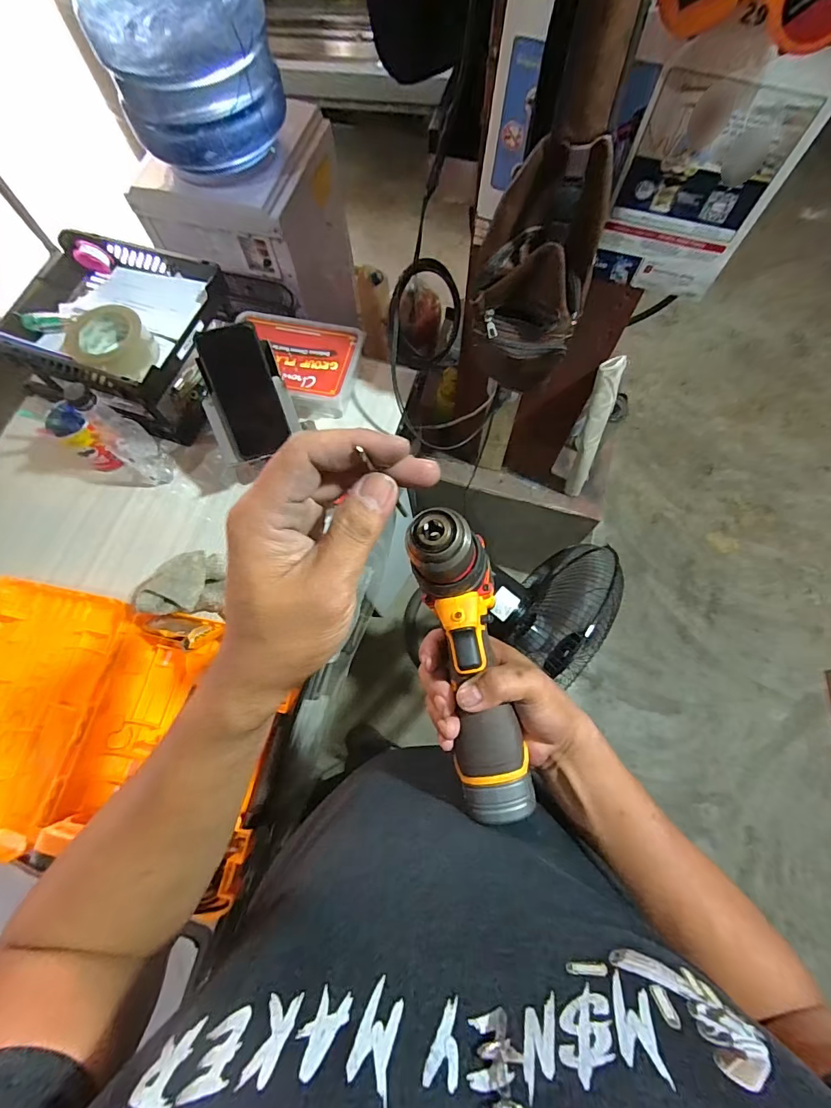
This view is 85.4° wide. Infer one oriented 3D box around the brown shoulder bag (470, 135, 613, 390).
[{"bbox_3d":[0.145,-0.328,0.557,0.138,0.260,0.071,6,71,3],"label":"brown shoulder bag"}]

